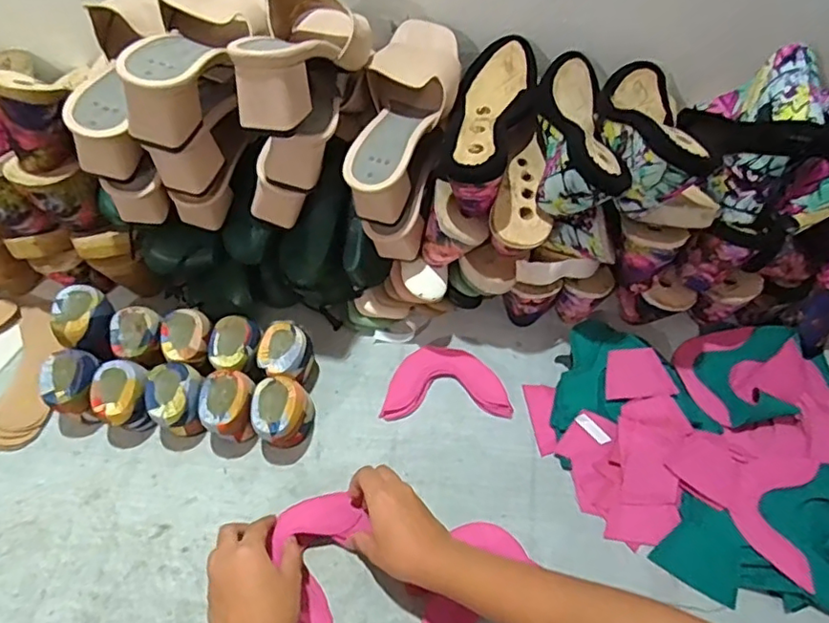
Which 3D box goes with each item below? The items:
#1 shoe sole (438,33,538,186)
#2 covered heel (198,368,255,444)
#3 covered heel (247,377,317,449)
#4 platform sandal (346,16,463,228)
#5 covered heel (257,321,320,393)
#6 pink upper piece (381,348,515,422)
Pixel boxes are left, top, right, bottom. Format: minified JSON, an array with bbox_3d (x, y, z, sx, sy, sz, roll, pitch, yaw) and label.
[{"bbox_3d":[0.077,-0.202,0.595,0.082,0.055,0.231,15,56,8],"label":"shoe sole"},{"bbox_3d":[-0.186,0.100,0.596,0.059,0.067,0.063,-18,58,-14],"label":"covered heel"},{"bbox_3d":[-0.133,0.105,0.593,0.058,0.071,0.059,1,55,-2],"label":"covered heel"},{"bbox_3d":[-0.007,-0.205,0.592,0.084,0.085,0.234,9,55,4],"label":"platform sandal"},{"bbox_3d":[-0.137,0.054,0.634,0.057,0.077,0.060,1,55,-2],"label":"covered heel"},{"bbox_3d":[0.035,0.080,0.659,0.138,0.011,0.083,0,55,-2],"label":"pink upper piece"}]

